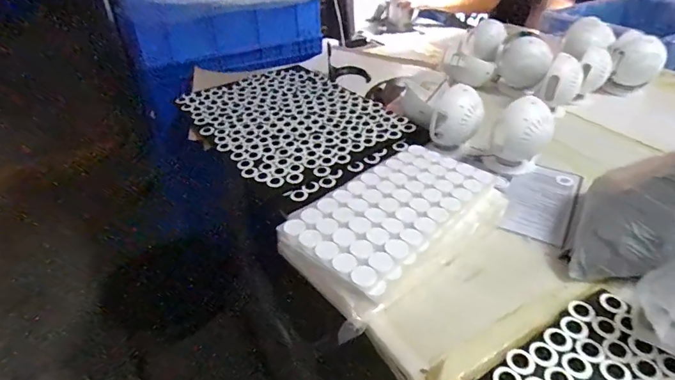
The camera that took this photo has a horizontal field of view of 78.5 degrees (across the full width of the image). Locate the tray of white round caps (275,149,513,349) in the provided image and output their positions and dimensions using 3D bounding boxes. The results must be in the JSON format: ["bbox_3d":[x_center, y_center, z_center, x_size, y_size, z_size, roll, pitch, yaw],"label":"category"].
[{"bbox_3d":[0.084,0.039,0.595,0.331,0.046,0.181,-30,47,-30],"label":"tray of white round caps"}]

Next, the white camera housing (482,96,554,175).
[{"bbox_3d":[0.328,-0.095,0.738,0.086,0.131,0.075,-30,45,-33],"label":"white camera housing"}]

